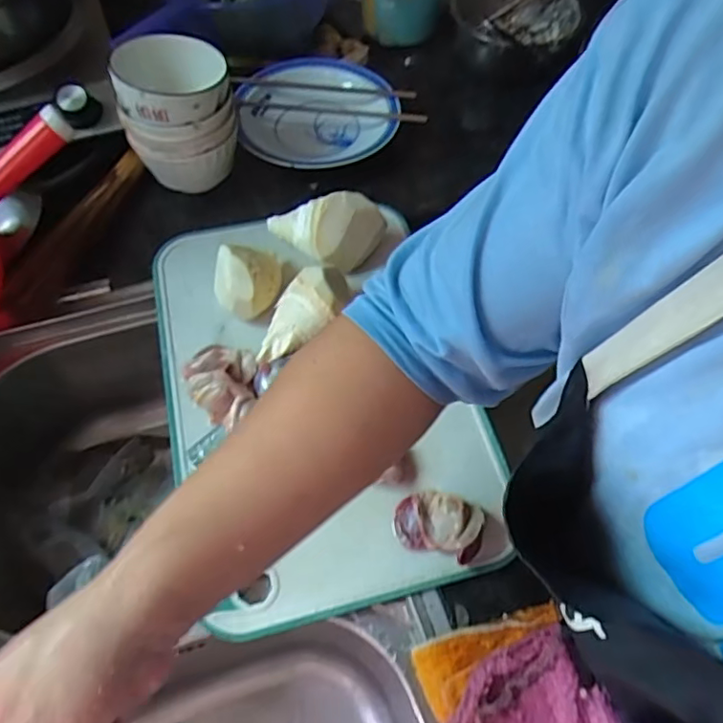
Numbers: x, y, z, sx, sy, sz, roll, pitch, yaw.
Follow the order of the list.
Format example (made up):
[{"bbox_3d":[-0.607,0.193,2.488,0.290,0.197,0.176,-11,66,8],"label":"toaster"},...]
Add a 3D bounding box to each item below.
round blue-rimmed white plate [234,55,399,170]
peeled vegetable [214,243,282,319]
[{"bbox_3d":[-0.053,-0.307,0.699,0.184,0.043,0.190,0,59,-1],"label":"round blue-rimmed white plate"},{"bbox_3d":[-0.107,-0.077,0.550,0.062,0.063,0.061,-12,60,-8],"label":"peeled vegetable"}]

